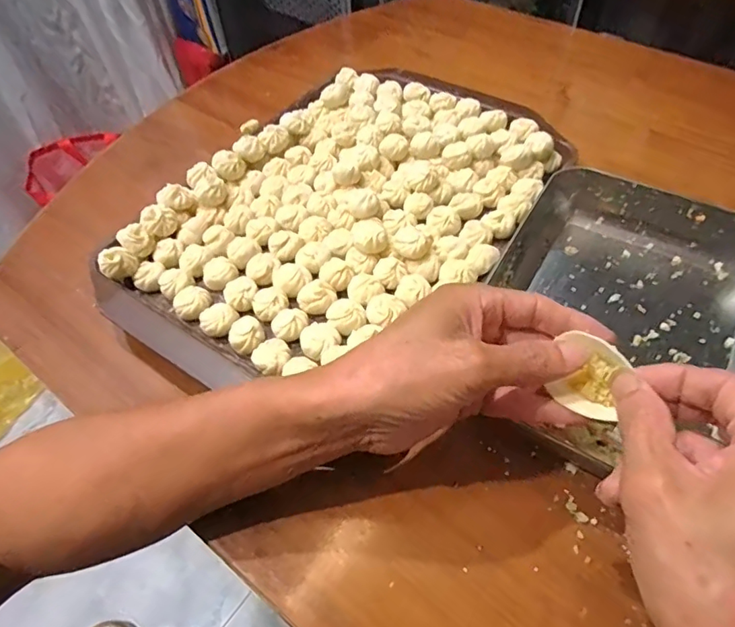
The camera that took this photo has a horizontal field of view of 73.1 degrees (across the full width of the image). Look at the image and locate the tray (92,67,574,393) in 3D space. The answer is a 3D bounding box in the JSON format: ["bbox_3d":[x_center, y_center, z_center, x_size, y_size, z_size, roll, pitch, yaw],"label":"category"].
[{"bbox_3d":[-0.019,-0.099,0.442,0.279,0.038,0.391,28,60,20],"label":"tray"}]

